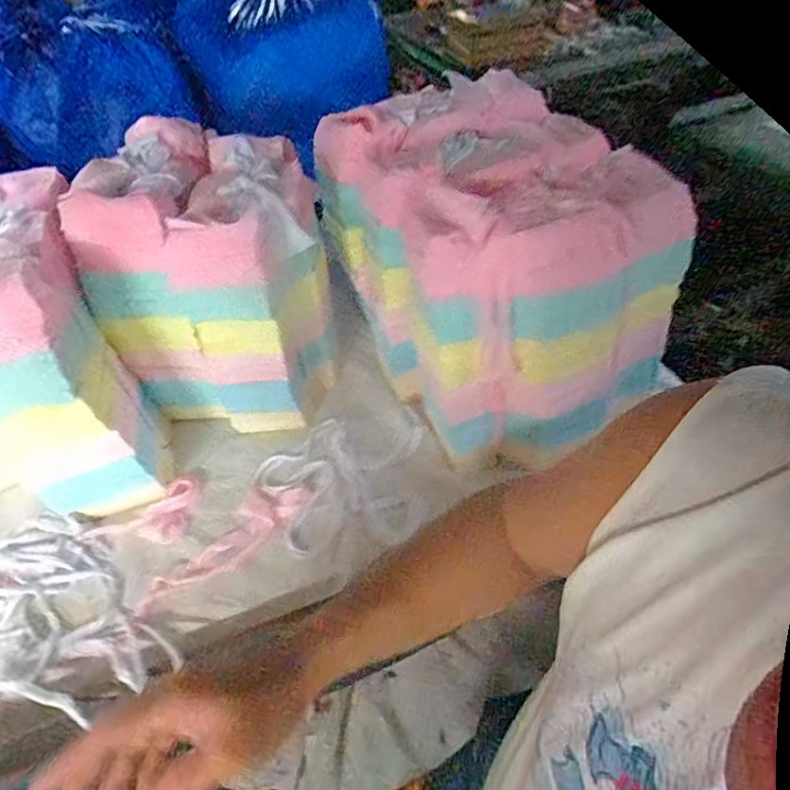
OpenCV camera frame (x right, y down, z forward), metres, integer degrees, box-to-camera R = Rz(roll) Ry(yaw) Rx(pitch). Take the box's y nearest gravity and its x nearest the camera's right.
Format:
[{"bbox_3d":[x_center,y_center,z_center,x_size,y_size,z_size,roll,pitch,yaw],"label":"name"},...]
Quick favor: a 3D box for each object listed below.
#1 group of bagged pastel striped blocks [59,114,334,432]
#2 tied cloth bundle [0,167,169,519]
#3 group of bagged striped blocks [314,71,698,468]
[{"bbox_3d":[-0.230,-0.163,0.737,0.252,0.306,0.260,-3,47,4],"label":"group of bagged pastel striped blocks"},{"bbox_3d":[-0.433,-0.051,0.661,0.162,0.312,0.282,-19,48,-11],"label":"tied cloth bundle"},{"bbox_3d":[0.123,-0.172,0.678,0.290,0.282,0.406,-21,48,-13],"label":"group of bagged striped blocks"}]

